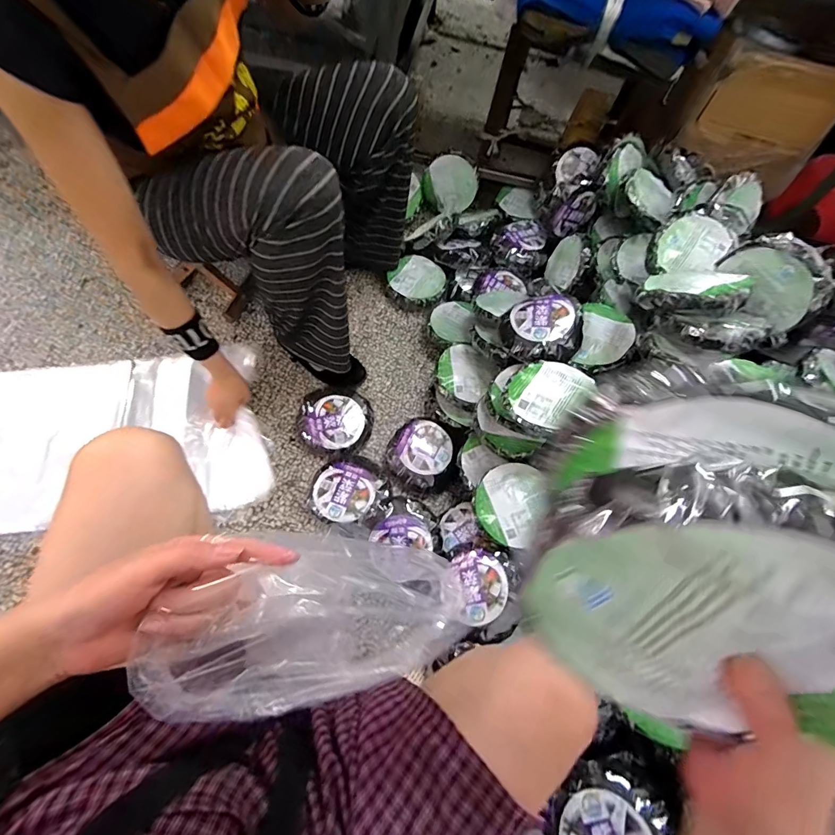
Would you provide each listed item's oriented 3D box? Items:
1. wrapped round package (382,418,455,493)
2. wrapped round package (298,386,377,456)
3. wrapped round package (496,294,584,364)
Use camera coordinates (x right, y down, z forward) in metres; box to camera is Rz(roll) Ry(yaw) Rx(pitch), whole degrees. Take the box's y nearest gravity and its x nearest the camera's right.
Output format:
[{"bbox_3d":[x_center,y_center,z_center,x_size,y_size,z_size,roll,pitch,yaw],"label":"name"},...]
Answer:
[{"bbox_3d":[0.004,0.077,0.868,0.129,0.049,0.152,27,66,6],"label":"wrapped round package"},{"bbox_3d":[-0.178,-0.004,0.877,0.153,0.047,0.154,3,65,-5],"label":"wrapped round package"},{"bbox_3d":[0.247,-0.176,0.807,0.150,0.069,0.143,3,65,-5],"label":"wrapped round package"}]

